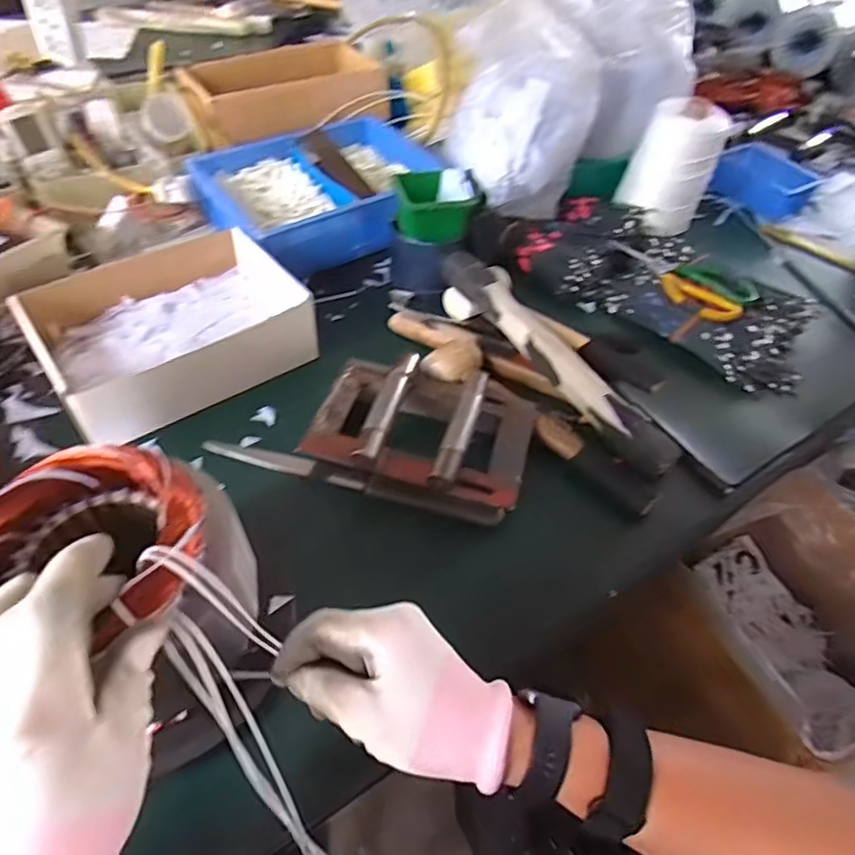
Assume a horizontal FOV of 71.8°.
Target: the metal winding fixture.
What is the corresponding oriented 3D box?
[{"bbox_3d":[-0.004,0.000,0.553,0.197,0.053,0.145,16,49,8],"label":"metal winding fixture"}]

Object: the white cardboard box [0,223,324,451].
[{"bbox_3d":[-0.259,-0.106,0.607,0.256,0.059,0.202,-33,60,-30],"label":"white cardboard box"}]

